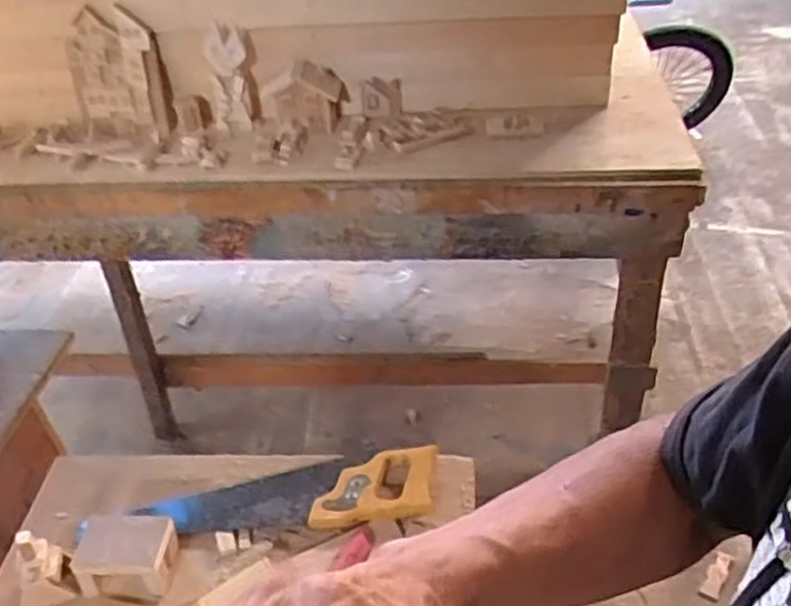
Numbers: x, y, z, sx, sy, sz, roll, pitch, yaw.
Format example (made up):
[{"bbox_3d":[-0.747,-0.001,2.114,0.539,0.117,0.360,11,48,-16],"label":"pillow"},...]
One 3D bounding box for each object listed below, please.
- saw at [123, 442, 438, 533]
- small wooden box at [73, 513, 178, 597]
[{"bbox_3d":[-0.120,0.220,0.895,0.336,0.039,0.103,-3,40,4],"label":"saw"},{"bbox_3d":[-0.290,0.271,0.824,0.098,0.067,0.065,-4,40,3],"label":"small wooden box"}]

